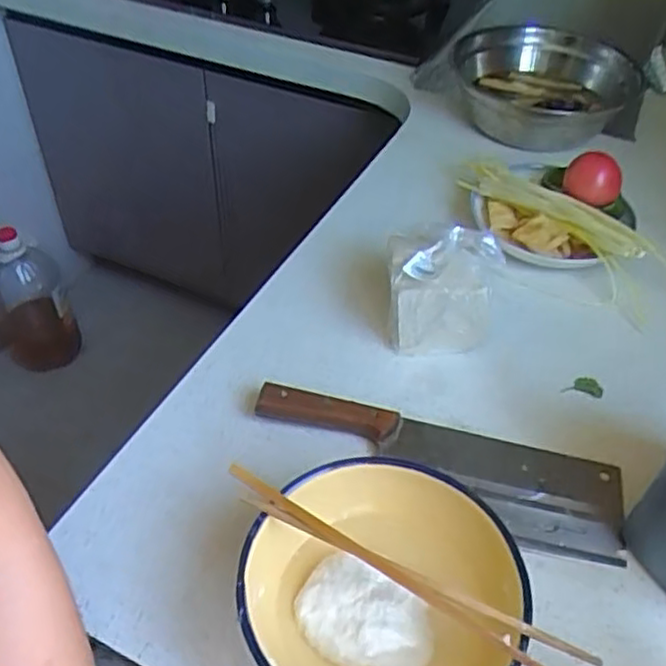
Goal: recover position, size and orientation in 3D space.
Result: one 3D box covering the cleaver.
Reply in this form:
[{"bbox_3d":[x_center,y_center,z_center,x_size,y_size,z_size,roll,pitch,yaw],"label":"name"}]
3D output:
[{"bbox_3d":[0.076,0.103,0.548,0.292,0.014,0.087,12,45,10],"label":"cleaver"}]

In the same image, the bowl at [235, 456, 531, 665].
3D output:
[{"bbox_3d":[0.028,0.170,0.442,0.164,0.078,0.161,1,44,-1],"label":"bowl"}]

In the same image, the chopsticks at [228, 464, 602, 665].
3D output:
[{"bbox_3d":[0.037,0.142,0.423,0.236,0.012,0.023,23,48,20],"label":"chopsticks"}]

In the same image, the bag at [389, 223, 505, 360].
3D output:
[{"bbox_3d":[0.095,-0.040,0.628,0.097,0.092,0.083,5,44,3],"label":"bag"}]

